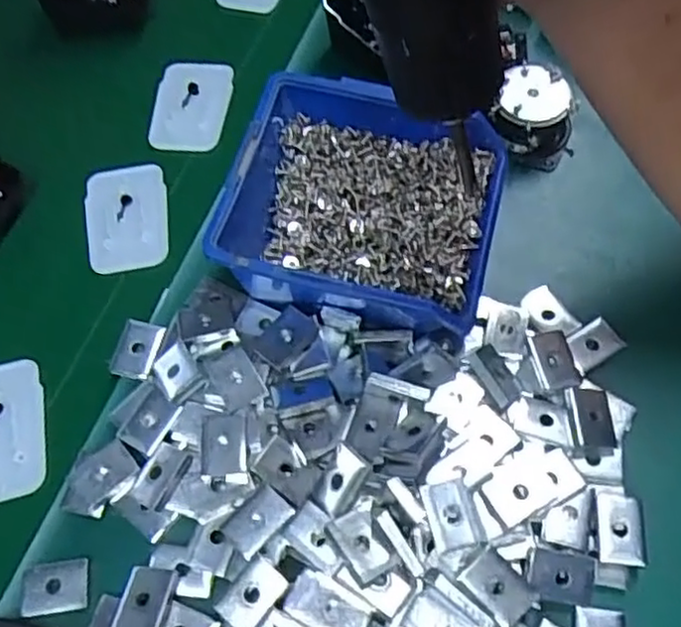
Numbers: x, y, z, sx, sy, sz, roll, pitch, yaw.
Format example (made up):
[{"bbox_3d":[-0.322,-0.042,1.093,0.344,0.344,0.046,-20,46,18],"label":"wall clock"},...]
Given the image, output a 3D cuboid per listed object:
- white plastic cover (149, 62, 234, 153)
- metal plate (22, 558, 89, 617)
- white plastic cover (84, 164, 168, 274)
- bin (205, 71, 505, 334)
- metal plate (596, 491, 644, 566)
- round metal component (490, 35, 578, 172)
[{"bbox_3d":[-0.090,-0.128,0.429,0.045,0.005,0.065,3,63,4],"label":"white plastic cover"},{"bbox_3d":[-0.121,0.114,0.295,0.028,0.004,0.021,-8,63,-2],"label":"metal plate"},{"bbox_3d":[-0.120,-0.054,0.393,0.045,0.010,0.065,-9,63,-2],"label":"white plastic cover"},{"bbox_3d":[0.010,-0.045,0.342,0.122,0.066,0.113,9,63,7],"label":"bin"},{"bbox_3d":[0.118,0.090,0.297,0.016,0.005,0.031,5,63,5],"label":"metal plate"},{"bbox_3d":[0.109,-0.112,0.392,0.045,0.046,0.046,-1,63,2],"label":"round metal component"}]

